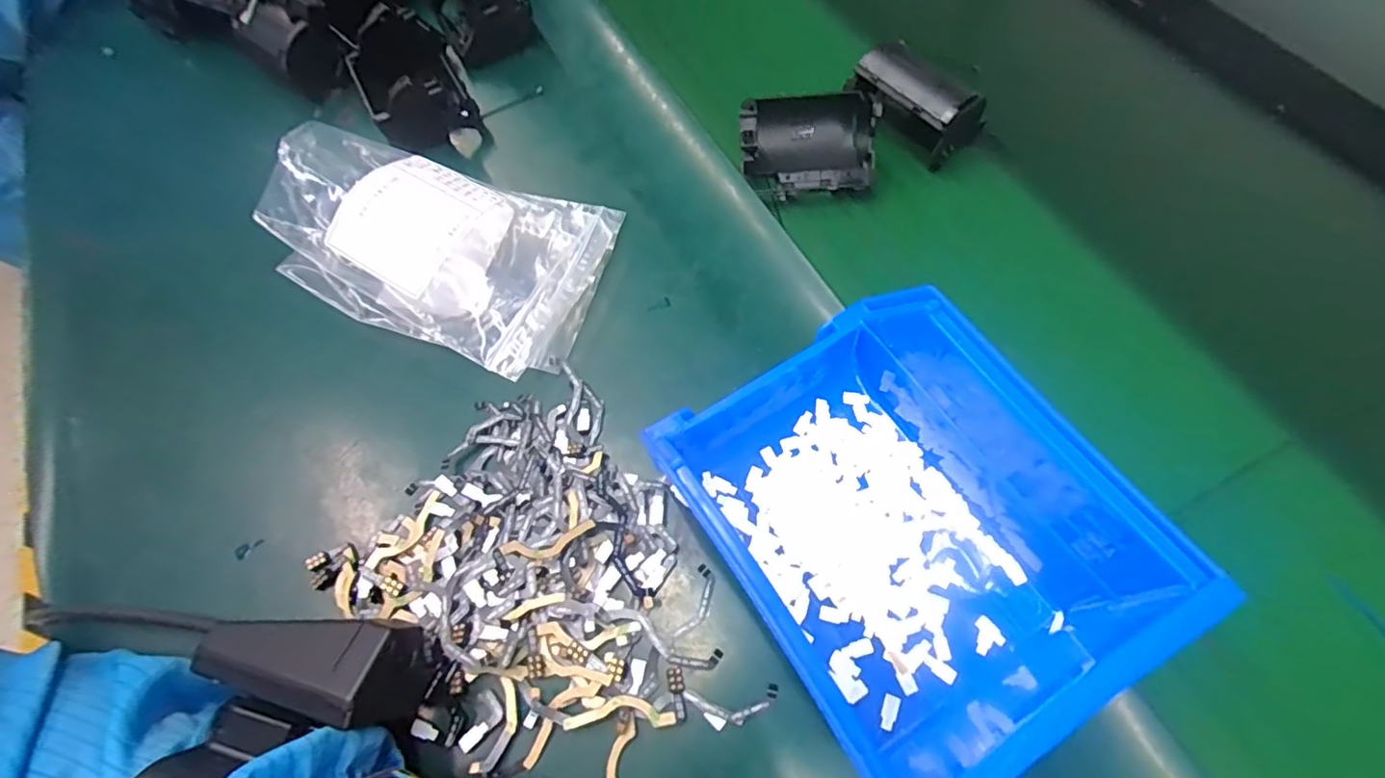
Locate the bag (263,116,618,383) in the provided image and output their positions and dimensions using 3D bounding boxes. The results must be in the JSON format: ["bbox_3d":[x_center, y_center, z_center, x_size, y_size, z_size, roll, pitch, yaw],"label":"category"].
[{"bbox_3d":[-0.118,-0.077,0.291,0.151,0.052,0.107,21,65,13],"label":"bag"}]

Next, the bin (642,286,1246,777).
[{"bbox_3d":[0.071,0.041,0.213,0.124,0.067,0.138,-30,65,-12],"label":"bin"}]

